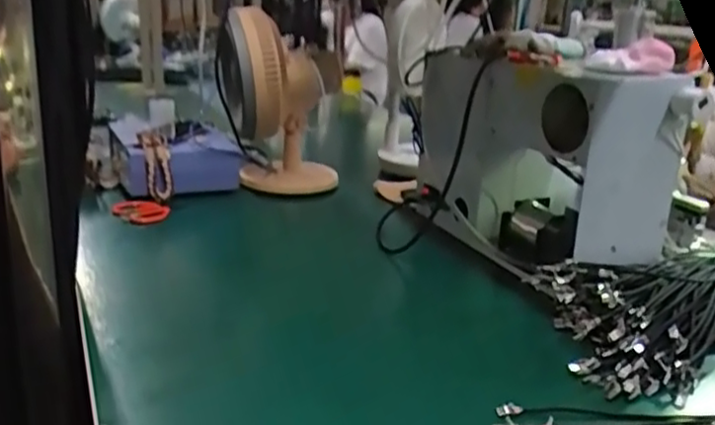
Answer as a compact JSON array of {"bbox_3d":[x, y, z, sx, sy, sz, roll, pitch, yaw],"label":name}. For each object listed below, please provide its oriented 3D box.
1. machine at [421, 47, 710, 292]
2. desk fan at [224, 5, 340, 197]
[{"bbox_3d":[0.254,-0.086,0.934,0.224,0.255,0.382,-1,19,-14],"label":"machine"},{"bbox_3d":[-0.144,-0.209,1.230,0.207,0.304,0.249,1,19,-9],"label":"desk fan"}]

